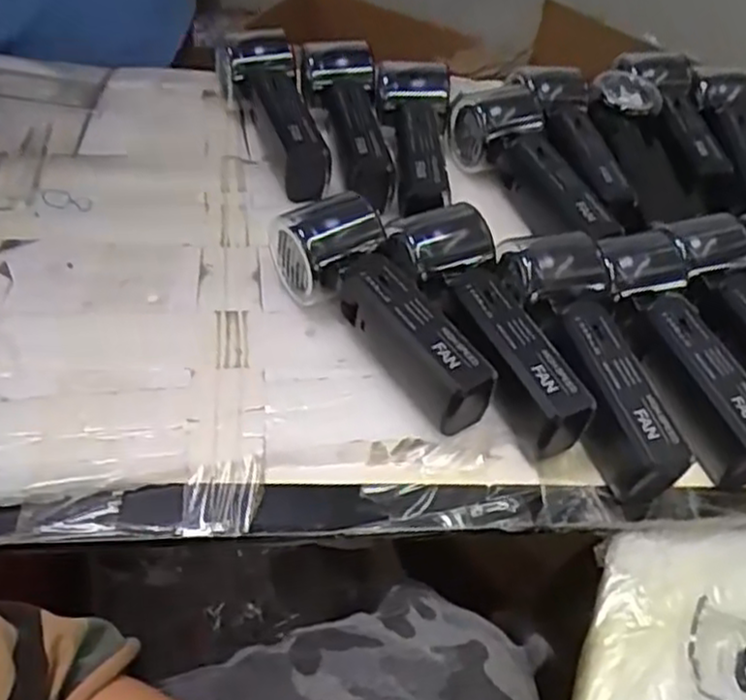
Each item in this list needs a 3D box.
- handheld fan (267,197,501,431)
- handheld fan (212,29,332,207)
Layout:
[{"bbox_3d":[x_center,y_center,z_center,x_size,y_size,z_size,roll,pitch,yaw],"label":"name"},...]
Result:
[{"bbox_3d":[0.003,-0.022,0.418,0.059,0.048,0.156,-19,55,-24],"label":"handheld fan"},{"bbox_3d":[-0.073,-0.172,0.548,0.057,0.056,0.154,-9,51,-17],"label":"handheld fan"}]

